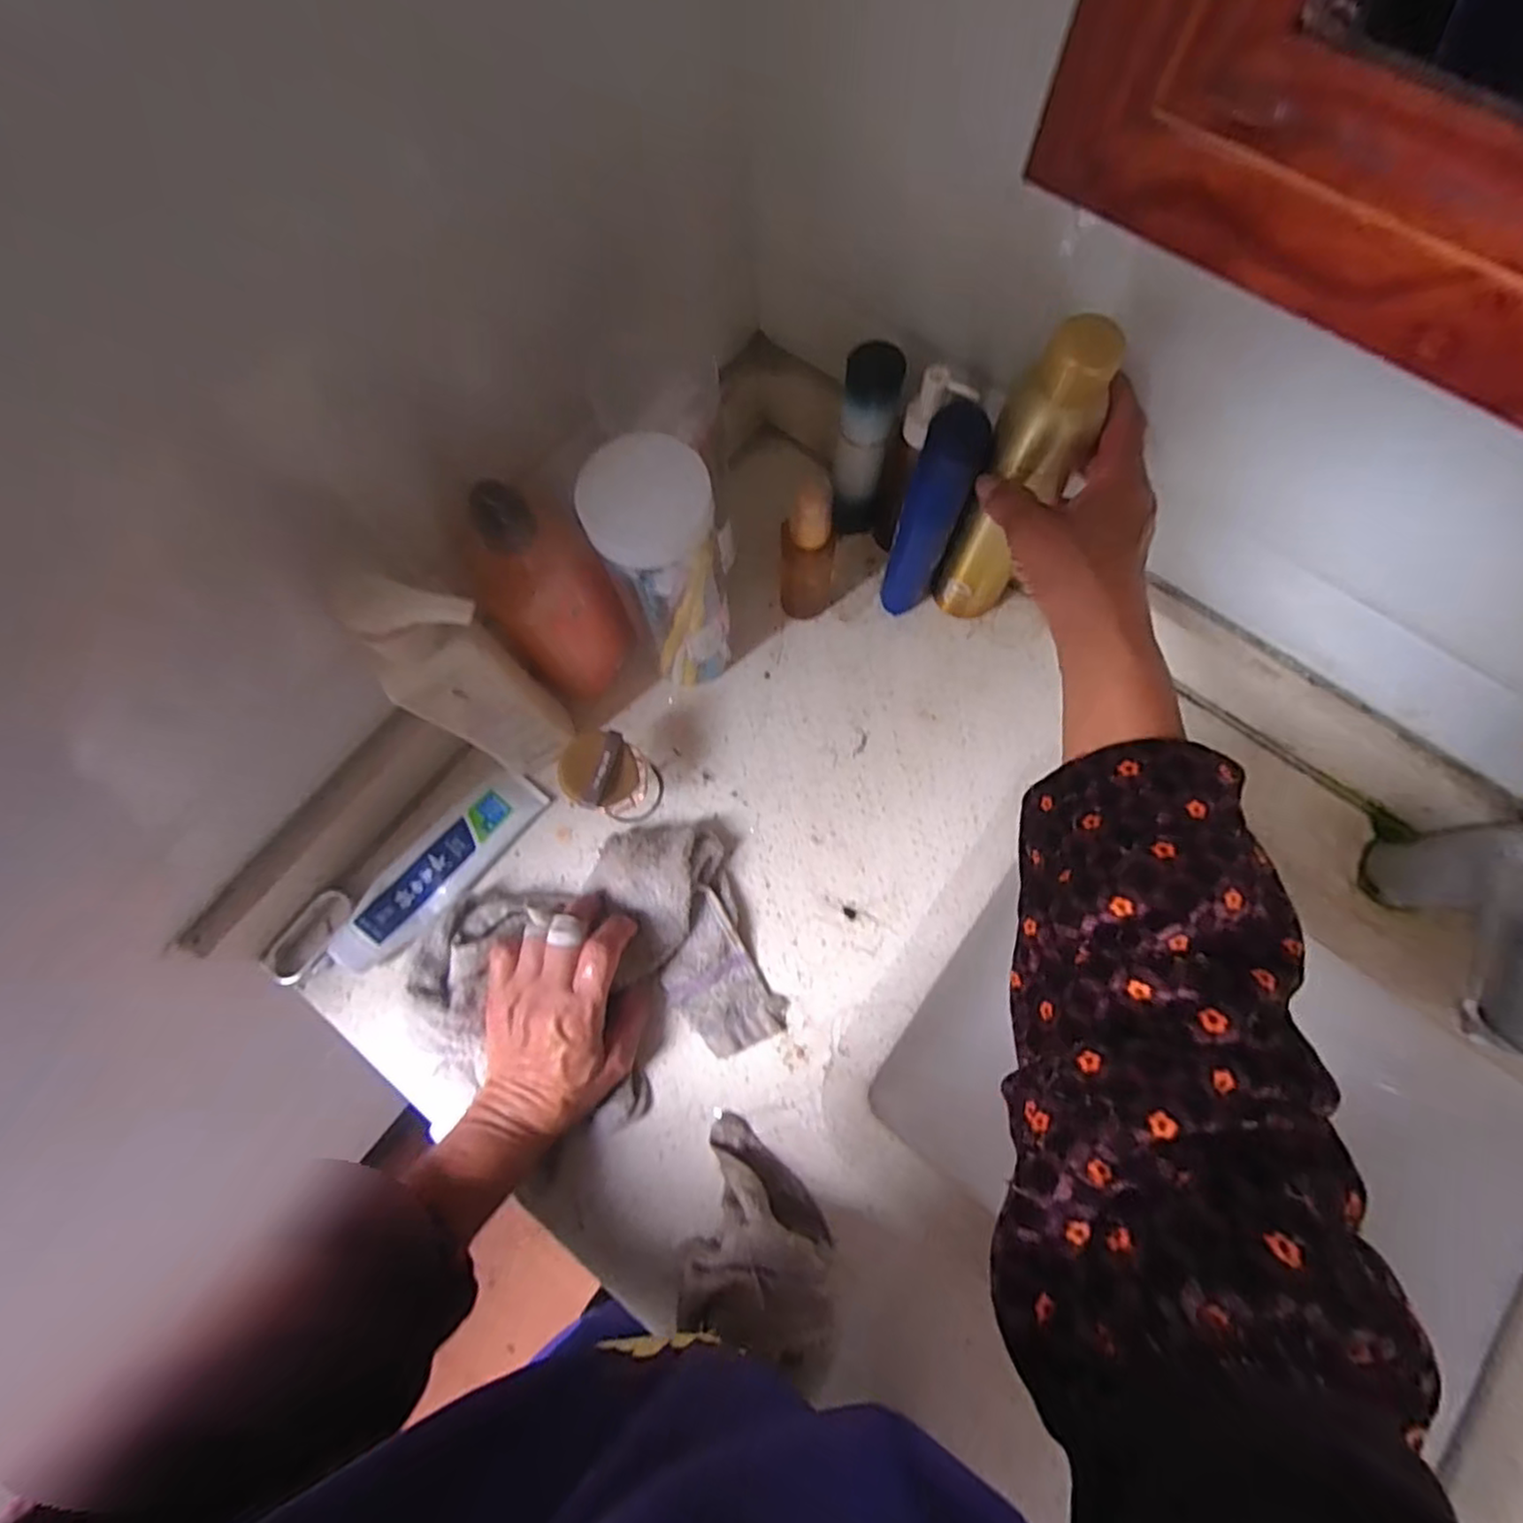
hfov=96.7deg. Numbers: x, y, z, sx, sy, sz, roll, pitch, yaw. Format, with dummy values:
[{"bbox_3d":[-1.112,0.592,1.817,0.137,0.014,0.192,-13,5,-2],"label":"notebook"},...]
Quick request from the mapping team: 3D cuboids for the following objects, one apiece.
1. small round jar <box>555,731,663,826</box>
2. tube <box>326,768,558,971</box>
[{"bbox_3d":[-0.106,0.012,0.480,0.059,0.065,0.049,6,75,3],"label":"small round jar"},{"bbox_3d":[-0.230,0.076,0.486,0.047,0.027,0.171,38,79,10],"label":"tube"}]

